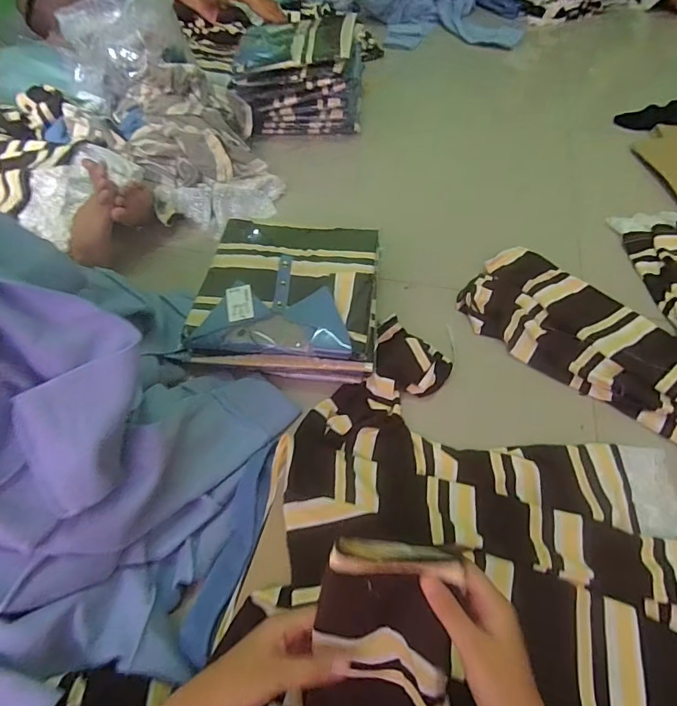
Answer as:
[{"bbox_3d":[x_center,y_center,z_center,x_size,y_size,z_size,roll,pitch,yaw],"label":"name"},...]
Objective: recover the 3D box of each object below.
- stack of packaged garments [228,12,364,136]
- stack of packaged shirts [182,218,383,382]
[{"bbox_3d":[-0.093,-0.696,1.126,0.304,0.191,0.241,2,53,4],"label":"stack of packaged garments"},{"bbox_3d":[-0.076,-0.095,0.724,0.277,0.084,0.268,3,53,5],"label":"stack of packaged shirts"}]

